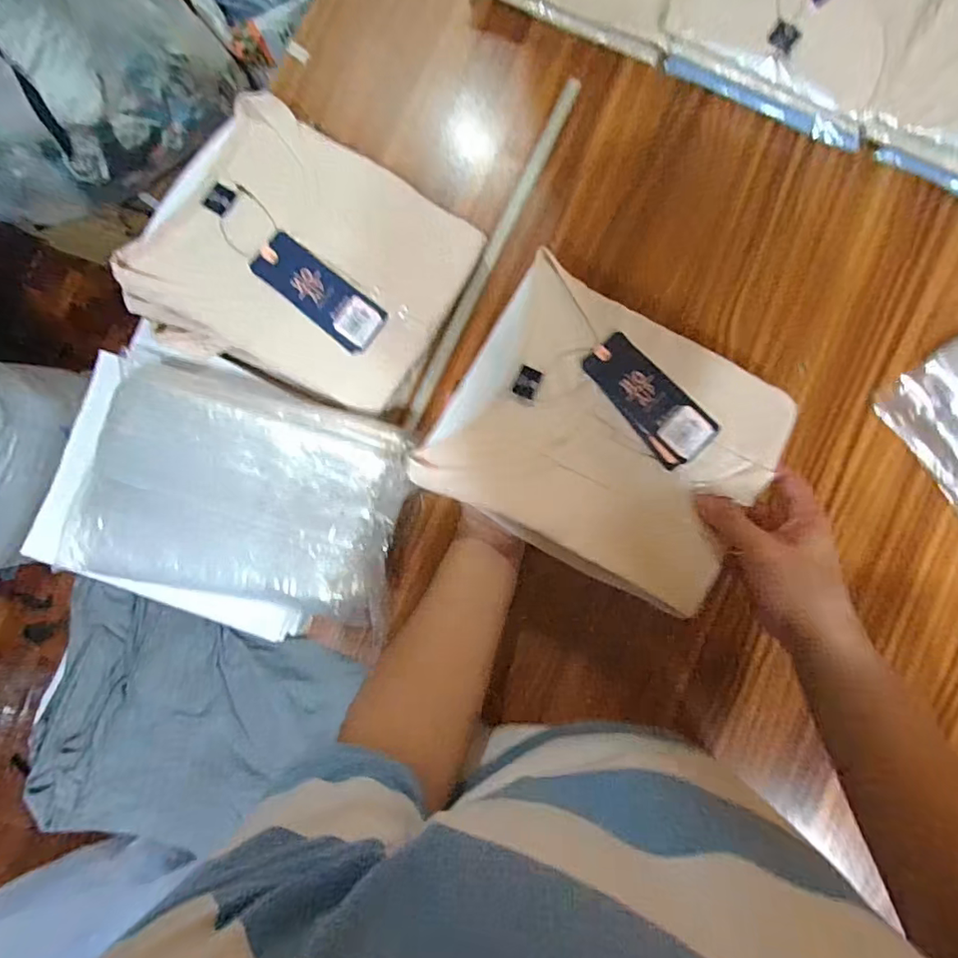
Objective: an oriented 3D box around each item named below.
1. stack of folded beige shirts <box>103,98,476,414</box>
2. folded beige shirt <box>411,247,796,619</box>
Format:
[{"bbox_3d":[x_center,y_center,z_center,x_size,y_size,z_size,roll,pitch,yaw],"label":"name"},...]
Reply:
[{"bbox_3d":[-0.154,-0.194,0.515,0.249,0.098,0.229,29,87,4],"label":"stack of folded beige shirts"},{"bbox_3d":[0.107,-0.037,0.451,0.251,0.029,0.214,30,88,4],"label":"folded beige shirt"}]

